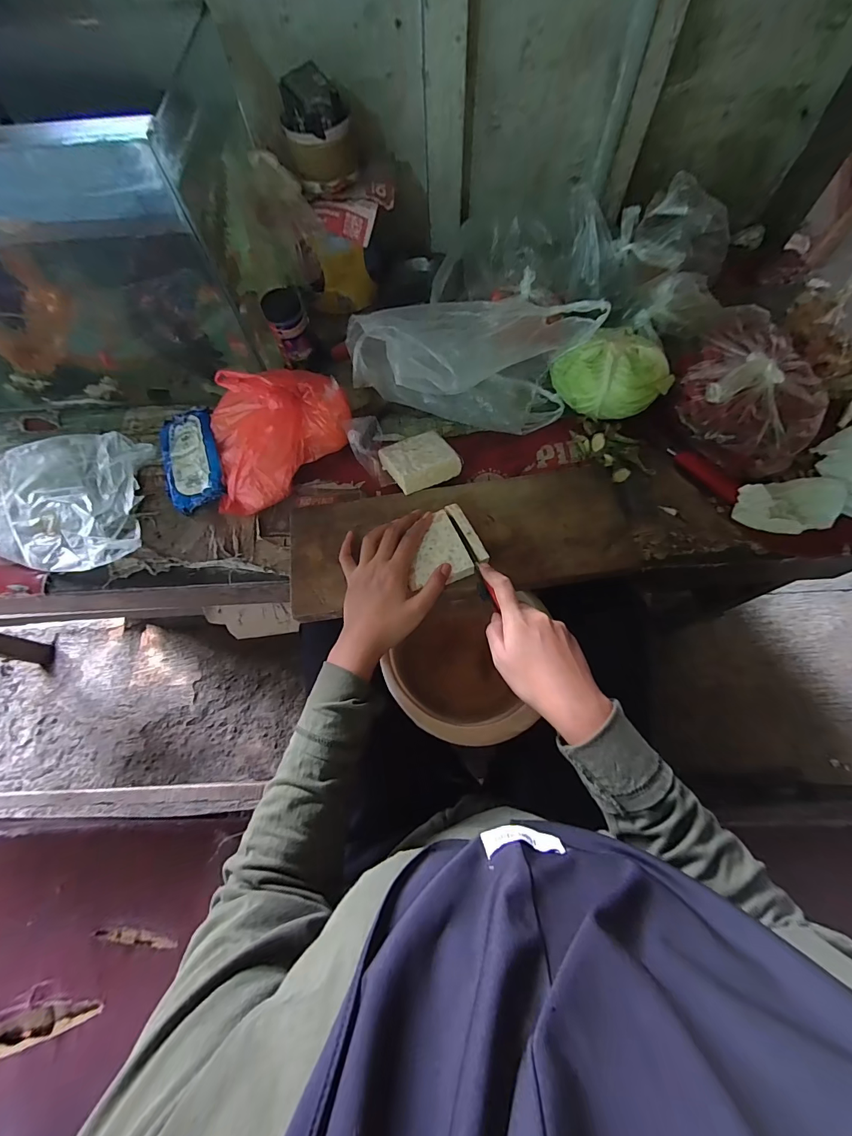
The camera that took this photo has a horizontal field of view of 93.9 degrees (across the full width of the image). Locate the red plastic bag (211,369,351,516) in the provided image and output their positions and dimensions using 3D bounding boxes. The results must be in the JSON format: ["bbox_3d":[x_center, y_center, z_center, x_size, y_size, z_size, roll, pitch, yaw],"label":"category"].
[{"bbox_3d":[-0.208,-0.183,0.532,0.197,0.123,0.120,-31,70,-10],"label":"red plastic bag"}]

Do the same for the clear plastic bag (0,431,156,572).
[{"bbox_3d":[-0.498,-0.096,0.558,0.219,0.030,0.200,-1,68,2],"label":"clear plastic bag"}]

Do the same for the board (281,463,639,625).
[{"bbox_3d":[0.053,-0.037,0.504,0.439,0.027,0.157,-11,68,-2],"label":"board"}]

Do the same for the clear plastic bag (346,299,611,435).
[{"bbox_3d":[0.055,-0.286,0.557,0.320,0.109,0.119,9,68,6],"label":"clear plastic bag"}]

